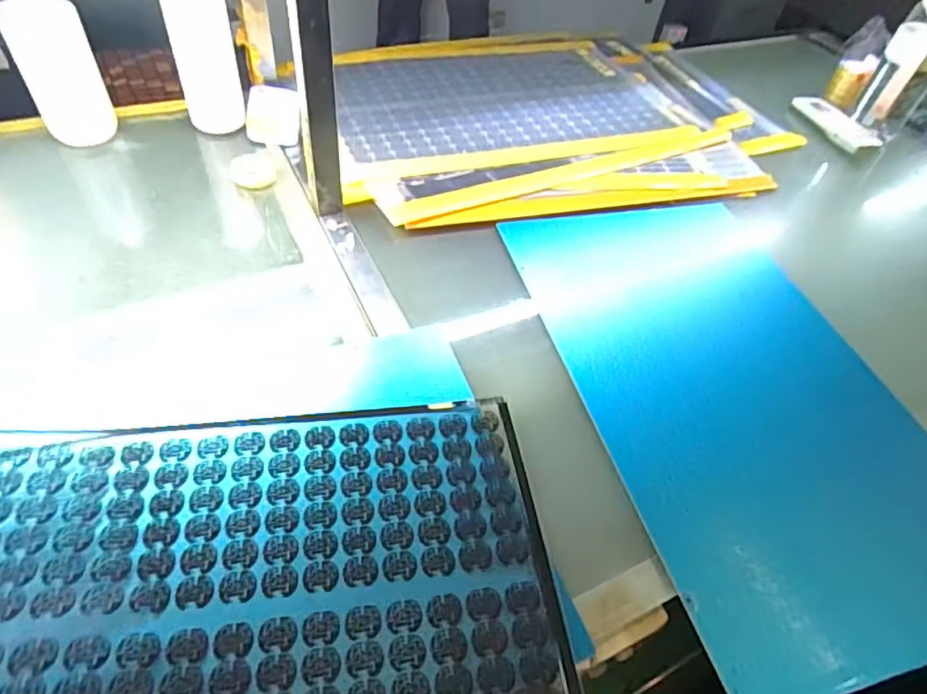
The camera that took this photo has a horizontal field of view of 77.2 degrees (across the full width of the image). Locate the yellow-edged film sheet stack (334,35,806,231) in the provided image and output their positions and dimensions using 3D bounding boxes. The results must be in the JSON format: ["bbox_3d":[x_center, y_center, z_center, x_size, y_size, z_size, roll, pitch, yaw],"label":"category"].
[{"bbox_3d":[0.132,-0.363,0.853,0.632,0.016,0.495,-8,52,-12],"label":"yellow-edged film sheet stack"}]

